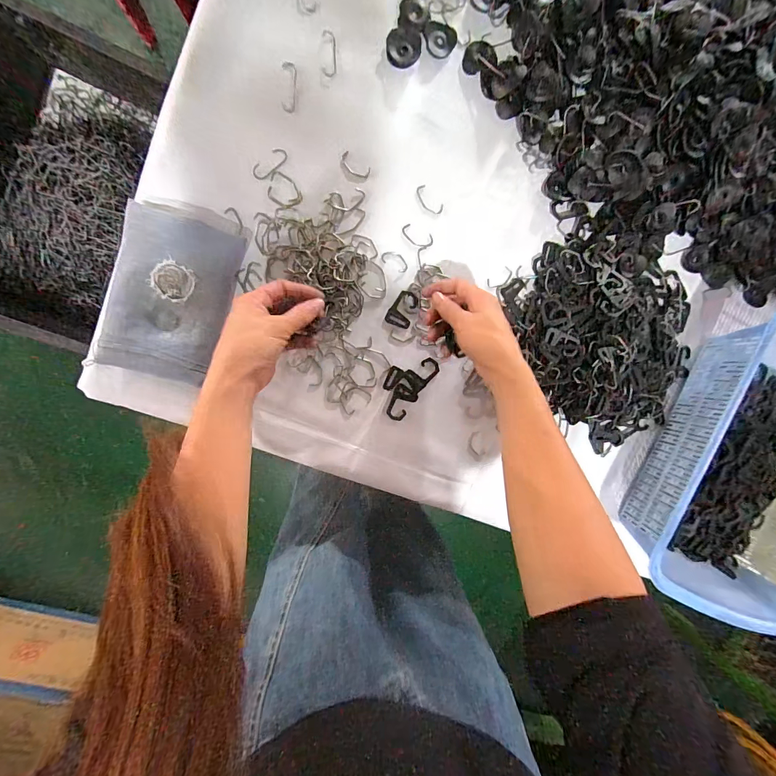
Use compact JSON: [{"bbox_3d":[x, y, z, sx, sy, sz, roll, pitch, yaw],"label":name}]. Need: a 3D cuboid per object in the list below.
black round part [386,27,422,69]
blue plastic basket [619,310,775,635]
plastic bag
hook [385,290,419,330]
[{"bbox_3d":[0.017,-0.360,0.400,0.036,0.004,0.036,-1,96,-7],"label":"black round part"},{"bbox_3d":[0.467,0.095,0.479,0.251,0.109,0.360,20,94,-11],"label":"blue plastic basket"},{"bbox_3d":[-0.223,-0.099,0.388,0.111,0.034,0.178,19,94,-11],"label":"plastic bag"},{"bbox_3d":[0.017,-0.093,0.442,0.029,0.004,0.043,22,94,-11],"label":"hook"}]

